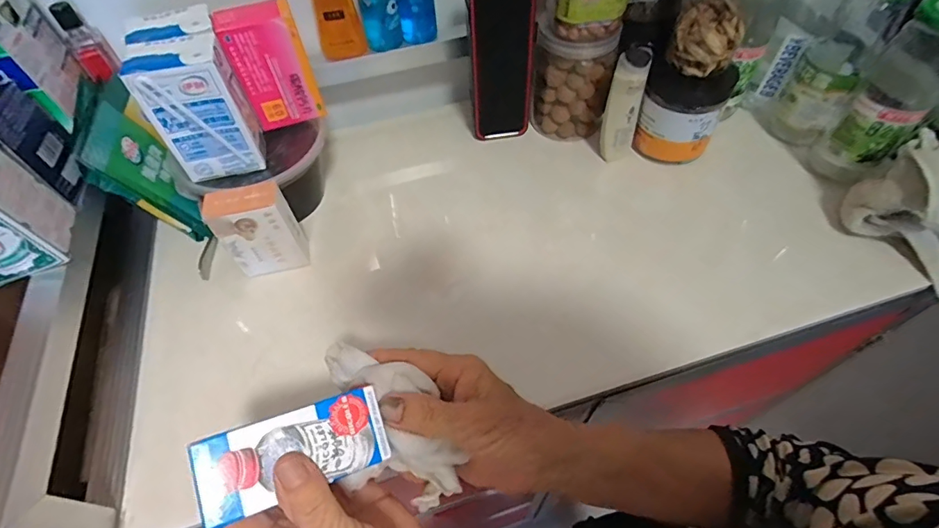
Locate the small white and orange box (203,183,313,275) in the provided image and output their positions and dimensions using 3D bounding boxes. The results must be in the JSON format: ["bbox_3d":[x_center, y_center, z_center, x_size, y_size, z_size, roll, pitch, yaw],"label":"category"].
[{"bbox_3d":[-0.186,-0.029,0.414,0.062,0.084,0.030,-16,55,-9],"label":"small white and orange box"}]

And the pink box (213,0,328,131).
[{"bbox_3d":[-0.173,-0.176,0.415,0.060,0.097,0.032,-14,55,-7],"label":"pink box"}]

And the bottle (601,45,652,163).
[{"bbox_3d":[0.156,-0.159,0.467,0.032,0.116,0.024,15,56,13],"label":"bottle"}]

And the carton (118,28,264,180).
[{"bbox_3d":[-0.217,-0.125,0.380,0.065,0.104,0.040,-16,55,-9],"label":"carton"}]

